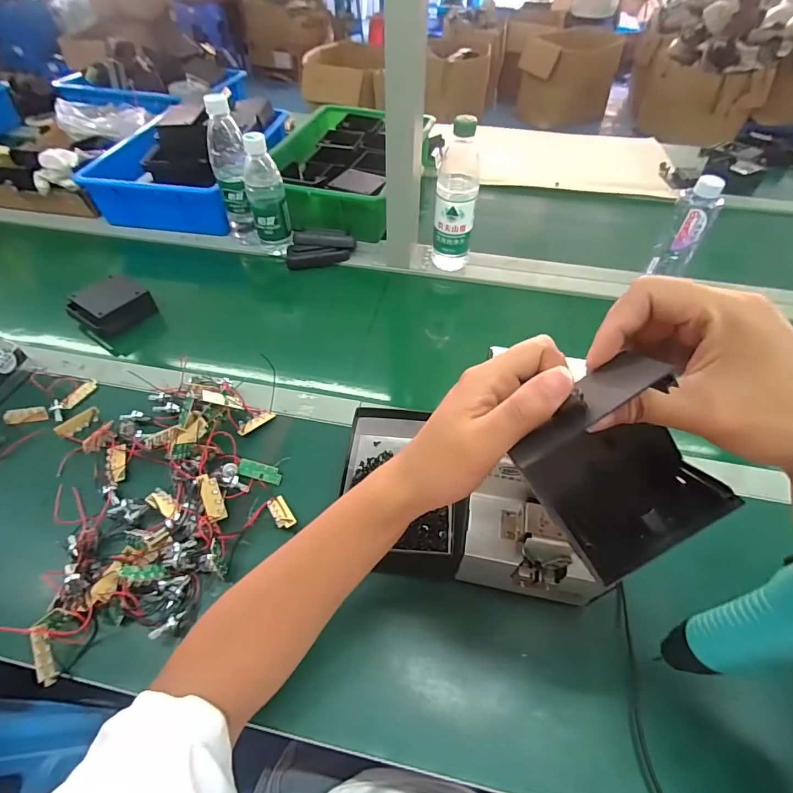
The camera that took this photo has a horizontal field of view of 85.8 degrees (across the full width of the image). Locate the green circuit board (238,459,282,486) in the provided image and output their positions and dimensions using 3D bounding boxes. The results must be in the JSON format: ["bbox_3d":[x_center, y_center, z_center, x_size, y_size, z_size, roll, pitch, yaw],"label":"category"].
[{"bbox_3d":[-0.151,0.083,0.472,0.047,0.007,0.019,11,51,8],"label":"green circuit board"}]

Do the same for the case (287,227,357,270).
[{"bbox_3d":[-0.132,-0.261,0.754,0.119,0.048,0.054,1,51,0],"label":"case"}]

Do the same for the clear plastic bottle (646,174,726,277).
[{"bbox_3d":[0.430,-0.243,0.642,0.056,0.156,0.057,30,56,21],"label":"clear plastic bottle"}]

